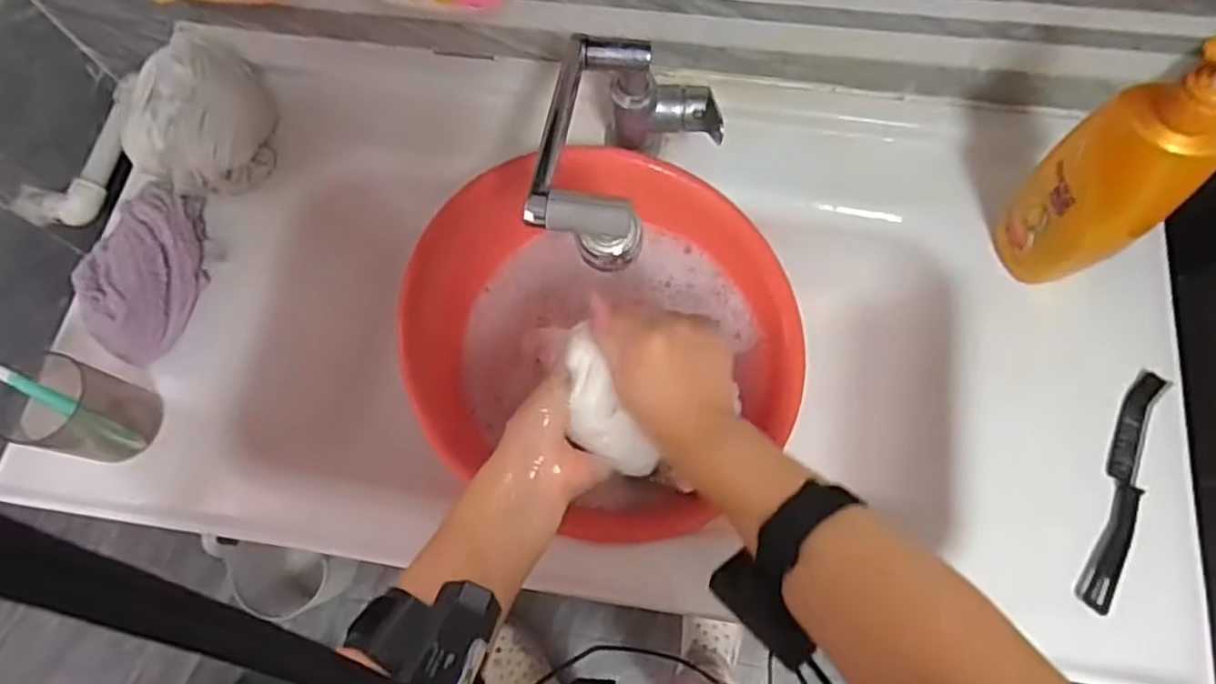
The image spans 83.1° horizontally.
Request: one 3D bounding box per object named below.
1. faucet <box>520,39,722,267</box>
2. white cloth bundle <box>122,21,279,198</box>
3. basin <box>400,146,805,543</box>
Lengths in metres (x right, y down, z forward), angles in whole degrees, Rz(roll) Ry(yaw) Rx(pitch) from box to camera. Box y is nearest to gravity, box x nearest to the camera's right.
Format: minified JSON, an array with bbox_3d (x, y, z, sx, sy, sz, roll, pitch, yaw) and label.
[{"bbox_3d":[0.007,-0.151,0.564,0.107,0.180,0.214,21,72,9],"label":"faucet"},{"bbox_3d":[-0.415,-0.227,0.693,0.124,0.084,0.144,15,72,7],"label":"white cloth bundle"},{"bbox_3d":[0.005,-0.006,0.625,0.341,0.137,0.307,-40,74,-11],"label":"basin"}]

